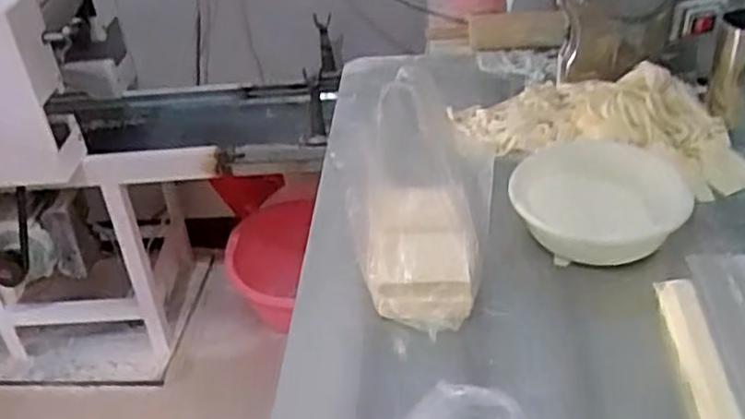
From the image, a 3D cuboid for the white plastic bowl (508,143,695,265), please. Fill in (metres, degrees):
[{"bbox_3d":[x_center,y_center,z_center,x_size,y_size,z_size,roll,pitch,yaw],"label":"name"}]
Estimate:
[{"bbox_3d":[0.258,-0.014,0.853,0.192,0.058,0.185,2,35,10],"label":"white plastic bowl"}]

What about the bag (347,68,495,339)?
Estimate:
[{"bbox_3d":[0.043,-0.015,0.764,0.137,0.209,0.186,5,36,14],"label":"bag"}]

